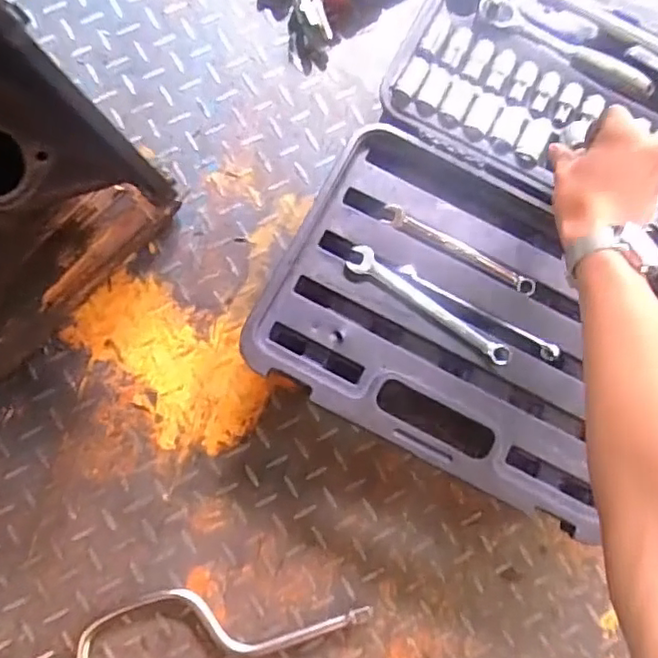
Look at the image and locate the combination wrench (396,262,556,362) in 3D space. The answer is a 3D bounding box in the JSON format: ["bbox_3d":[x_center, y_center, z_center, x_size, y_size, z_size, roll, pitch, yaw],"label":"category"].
[{"bbox_3d":[0.144,-0.017,0.579,0.168,0.017,0.013,31,84,3],"label":"combination wrench"}]

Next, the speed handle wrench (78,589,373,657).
[{"bbox_3d":[-0.153,0.294,0.566,0.379,0.017,0.084,-17,84,-3],"label":"speed handle wrench"}]

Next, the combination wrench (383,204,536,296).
[{"bbox_3d":[0.129,-0.077,0.595,0.162,0.008,0.019,29,84,2],"label":"combination wrench"}]

